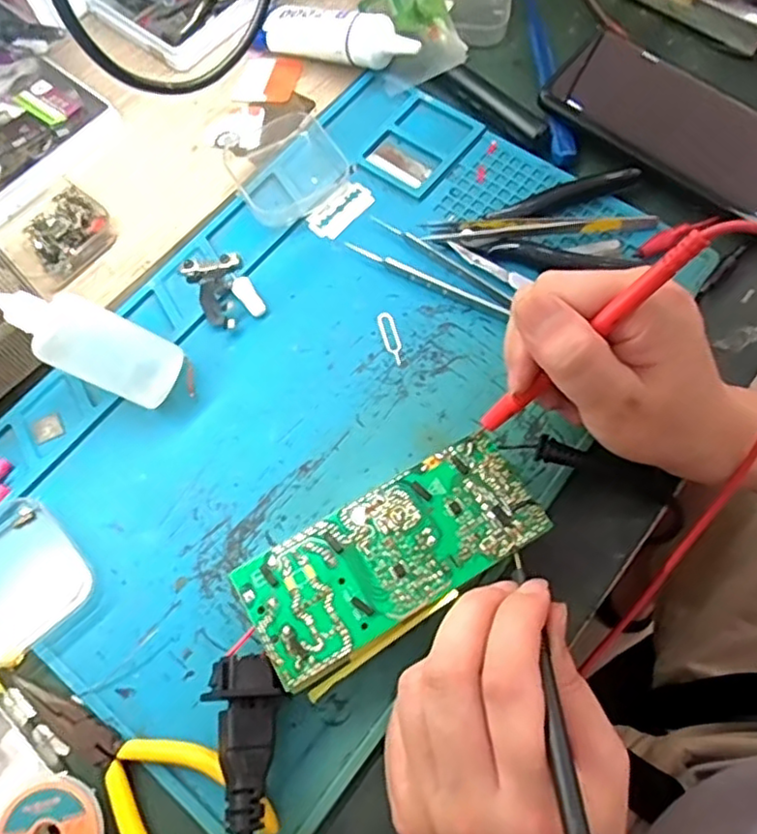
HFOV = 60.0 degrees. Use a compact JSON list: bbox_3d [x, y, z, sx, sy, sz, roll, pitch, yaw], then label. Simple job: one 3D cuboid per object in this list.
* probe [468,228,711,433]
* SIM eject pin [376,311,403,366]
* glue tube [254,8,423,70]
[{"bbox_3d":[0.077,-0.026,0.257,0.006,0.120,0.008,-8,61,-46],"label":"probe"},{"bbox_3d":[0.007,-0.043,0.356,0.010,0.004,0.034,-17,69,1],"label":"SIM eject pin"},{"bbox_3d":[-0.027,-0.244,0.422,0.111,0.032,0.028,23,70,10],"label":"glue tube"}]

